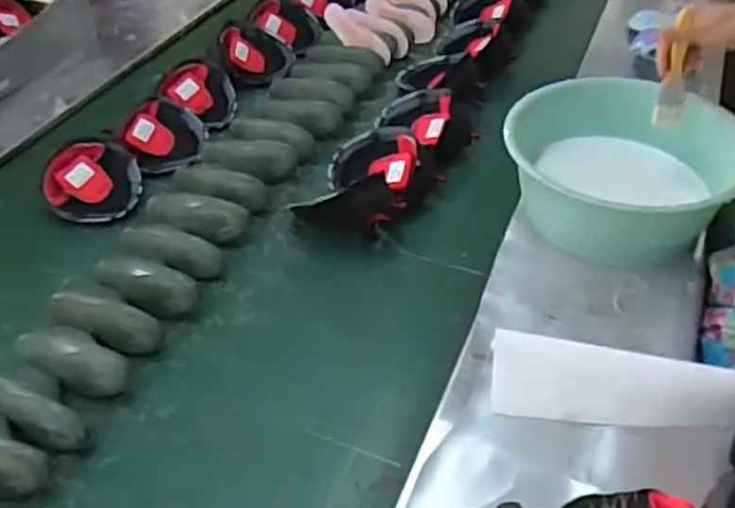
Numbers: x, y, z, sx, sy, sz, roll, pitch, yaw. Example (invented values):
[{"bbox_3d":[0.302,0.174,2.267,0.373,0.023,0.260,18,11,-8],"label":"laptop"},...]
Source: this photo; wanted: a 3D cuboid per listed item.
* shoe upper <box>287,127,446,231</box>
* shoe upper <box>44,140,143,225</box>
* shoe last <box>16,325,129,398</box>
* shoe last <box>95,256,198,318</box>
[{"bbox_3d":[0.011,-0.104,1.026,0.175,0.091,0.215,16,47,14],"label":"shoe upper"},{"bbox_3d":[-0.405,-0.105,1.053,0.133,0.054,0.140,1,45,-1],"label":"shoe upper"},{"bbox_3d":[-0.330,0.121,0.813,0.139,0.039,0.069,24,49,21],"label":"shoe last"},{"bbox_3d":[-0.283,0.038,0.904,0.147,0.049,0.059,21,48,19],"label":"shoe last"}]

